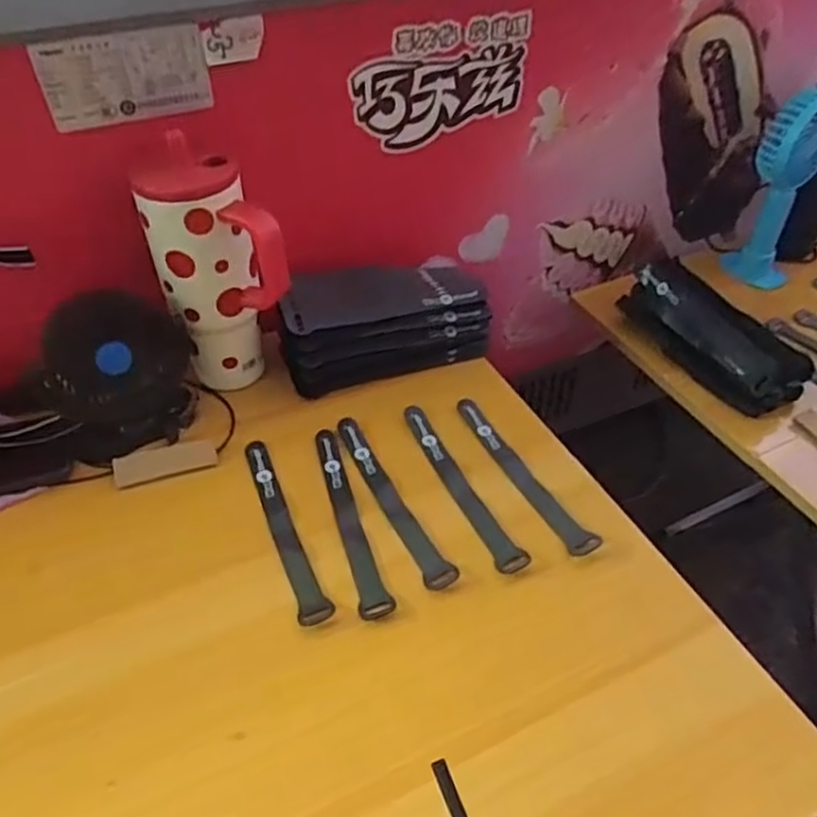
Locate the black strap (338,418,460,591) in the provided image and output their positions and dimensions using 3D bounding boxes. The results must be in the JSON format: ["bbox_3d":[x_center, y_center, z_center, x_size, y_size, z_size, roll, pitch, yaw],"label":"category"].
[{"bbox_3d":[-0.017,0.074,0.574,0.025,0.008,0.190,-21,48,-20],"label":"black strap"}]

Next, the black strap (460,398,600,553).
[{"bbox_3d":[0.097,0.053,0.594,0.023,0.011,0.190,-19,47,-19],"label":"black strap"}]

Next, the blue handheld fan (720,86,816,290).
[{"bbox_3d":[0.423,-0.245,0.782,0.078,0.227,0.066,19,47,19],"label":"blue handheld fan"}]

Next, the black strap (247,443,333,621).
[{"bbox_3d":[-0.101,0.092,0.559,0.024,0.004,0.190,-16,46,-15],"label":"black strap"}]

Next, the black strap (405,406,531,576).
[{"bbox_3d":[0.044,0.063,0.588,0.025,0.007,0.193,-17,46,-16],"label":"black strap"}]

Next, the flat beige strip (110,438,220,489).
[{"bbox_3d":[-0.211,0.046,0.599,0.085,0.007,0.030,-13,45,-13],"label":"flat beige strip"}]

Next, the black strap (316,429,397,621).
[{"bbox_3d":[-0.048,0.086,0.563,0.025,0.004,0.191,-11,45,-11],"label":"black strap"}]

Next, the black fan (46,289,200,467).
[{"bbox_3d":[-0.246,-0.030,0.593,0.122,0.127,0.070,-21,47,-20],"label":"black fan"}]

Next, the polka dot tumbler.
[{"bbox_3d":[-0.167,-0.116,0.612,0.098,0.222,0.103,0,44,0],"label":"polka dot tumbler"}]

